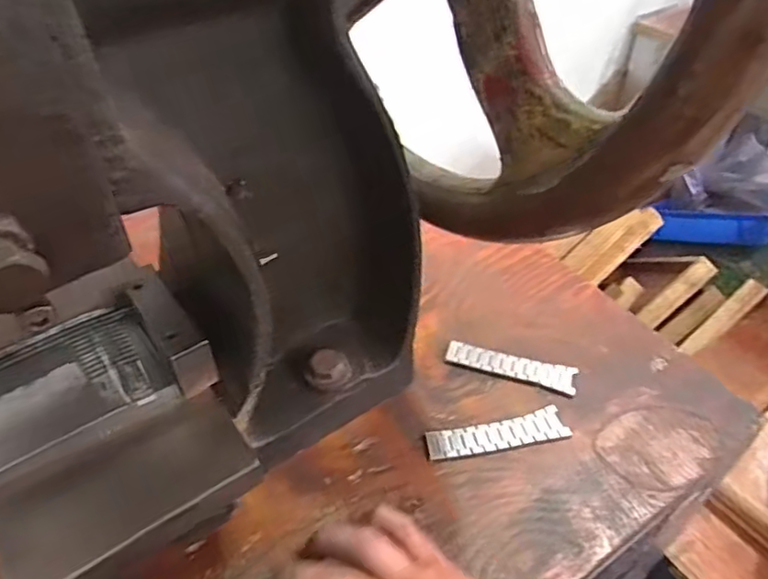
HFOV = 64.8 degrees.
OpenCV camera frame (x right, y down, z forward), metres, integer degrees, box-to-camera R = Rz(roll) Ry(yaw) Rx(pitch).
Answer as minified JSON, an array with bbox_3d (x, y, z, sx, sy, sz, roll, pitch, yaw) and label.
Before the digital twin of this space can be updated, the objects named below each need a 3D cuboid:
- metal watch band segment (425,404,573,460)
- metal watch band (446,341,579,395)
[{"bbox_3d":[0.073,0.094,0.391,0.090,0.004,0.023,-10,44,-10],"label":"metal watch band segment"},{"bbox_3d":[0.090,0.054,0.430,0.089,0.005,0.021,13,45,14],"label":"metal watch band"}]

